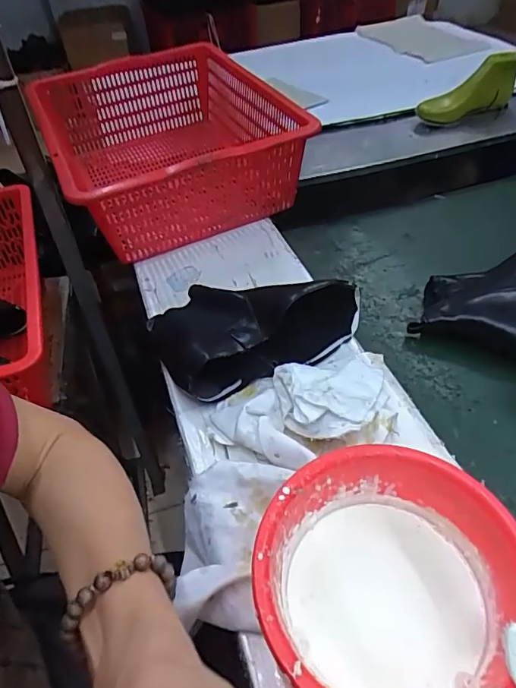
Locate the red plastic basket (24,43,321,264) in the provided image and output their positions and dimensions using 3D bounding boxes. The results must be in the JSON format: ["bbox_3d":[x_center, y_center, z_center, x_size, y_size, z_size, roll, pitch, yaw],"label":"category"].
[{"bbox_3d":[-0.179,-0.368,0.863,0.359,0.157,0.560,-21,47,-15],"label":"red plastic basket"}]

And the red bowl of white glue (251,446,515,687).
[{"bbox_3d":[0.098,0.182,0.356,0.187,0.075,0.185,-4,46,4],"label":"red bowl of white glue"}]

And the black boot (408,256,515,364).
[{"bbox_3d":[0.323,-0.088,0.650,0.154,0.064,0.251,23,52,26],"label":"black boot"}]

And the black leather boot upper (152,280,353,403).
[{"bbox_3d":[-0.009,-0.036,0.569,0.225,0.083,0.165,-27,48,-19],"label":"black leather boot upper"}]

